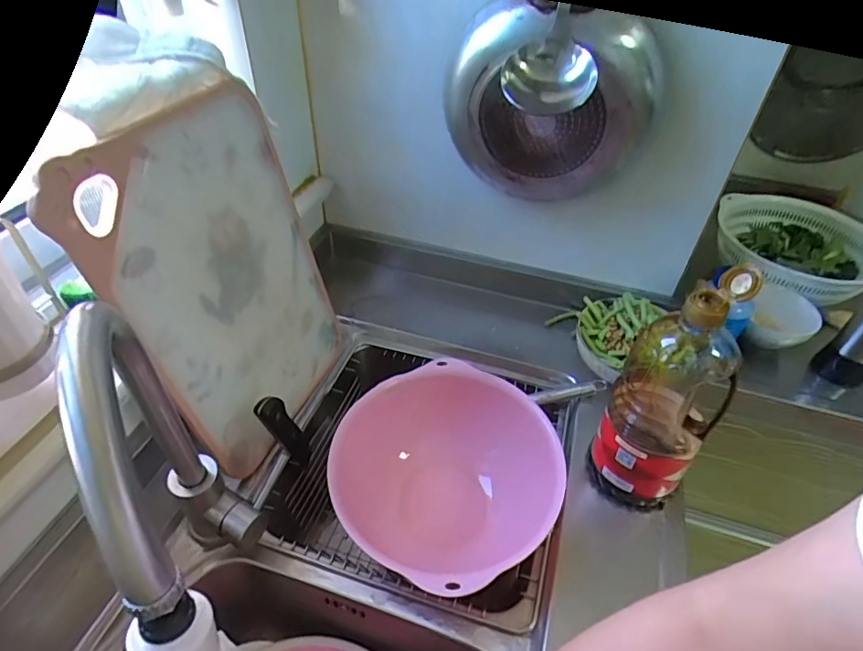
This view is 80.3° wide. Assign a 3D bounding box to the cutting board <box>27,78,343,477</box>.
[{"bbox_3d":[-0.200,-0.041,0.540,0.014,0.350,0.249,7,43,24],"label":"cutting board"}]

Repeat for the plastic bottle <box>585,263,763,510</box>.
[{"bbox_3d":[0.232,0.072,0.505,0.088,0.267,0.080,12,43,10],"label":"plastic bottle"}]

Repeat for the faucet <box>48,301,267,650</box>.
[{"bbox_3d":[-0.168,0.135,0.346,0.052,0.308,0.235,-14,45,-18],"label":"faucet"}]

